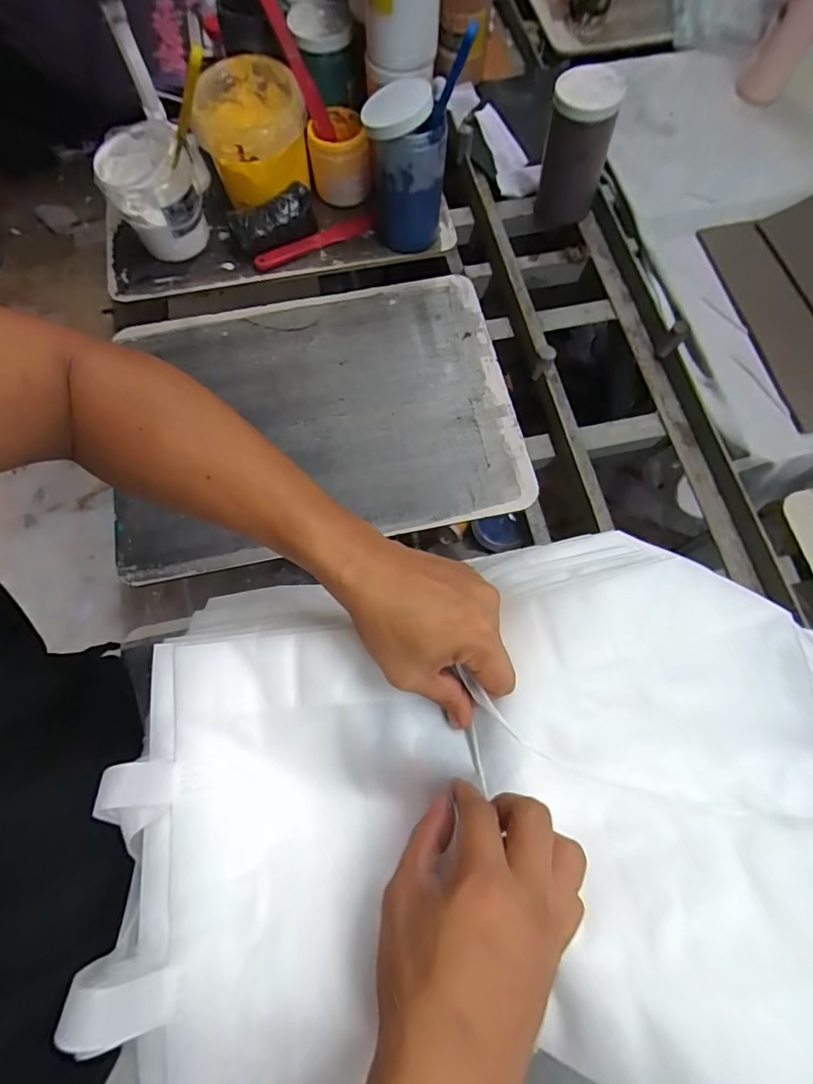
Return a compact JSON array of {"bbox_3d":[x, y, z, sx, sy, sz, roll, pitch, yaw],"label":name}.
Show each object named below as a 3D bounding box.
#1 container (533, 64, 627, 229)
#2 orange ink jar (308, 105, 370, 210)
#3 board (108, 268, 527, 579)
[{"bbox_3d":[0.264,-0.609,0.724,0.099,0.166,0.099,0,72,-1],"label":"container"},{"bbox_3d":[-0.106,-0.611,0.746,0.093,0.091,0.104,-3,72,-2],"label":"orange ink jar"},{"bbox_3d":[-0.128,-0.184,0.668,0.547,0.015,0.403,-11,72,-5],"label":"board"}]

